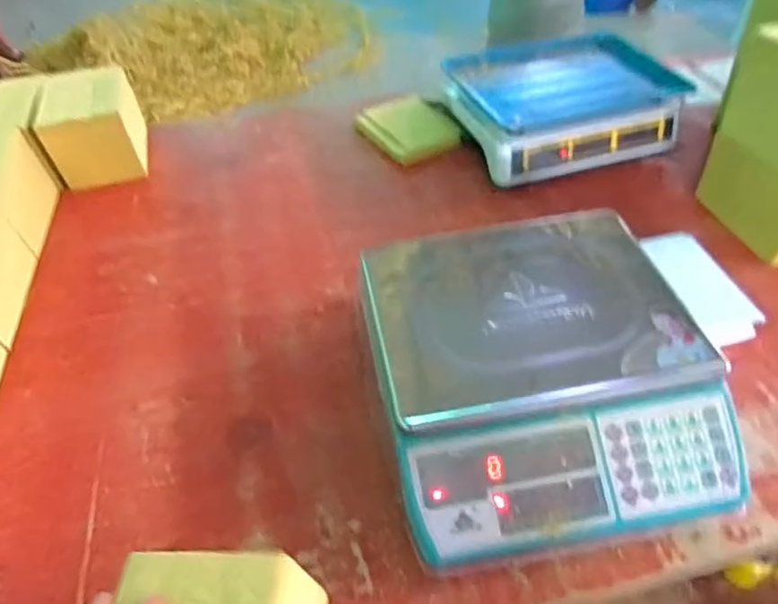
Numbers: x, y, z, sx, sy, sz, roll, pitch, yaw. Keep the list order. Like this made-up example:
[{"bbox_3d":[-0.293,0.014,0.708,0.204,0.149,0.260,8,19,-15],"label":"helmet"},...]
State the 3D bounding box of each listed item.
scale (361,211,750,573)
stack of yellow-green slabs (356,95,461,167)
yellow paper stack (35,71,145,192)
[{"bbox_3d":[0.143,0.067,0.536,0.296,0.111,0.308,-8,48,-6],"label":"scale"},{"bbox_3d":[0.038,-0.300,0.937,0.139,0.021,0.157,-27,52,-20],"label":"stack of yellow-green slabs"},{"bbox_3d":[-0.472,-0.283,0.877,0.126,0.114,0.154,-14,49,-9],"label":"yellow paper stack"}]

